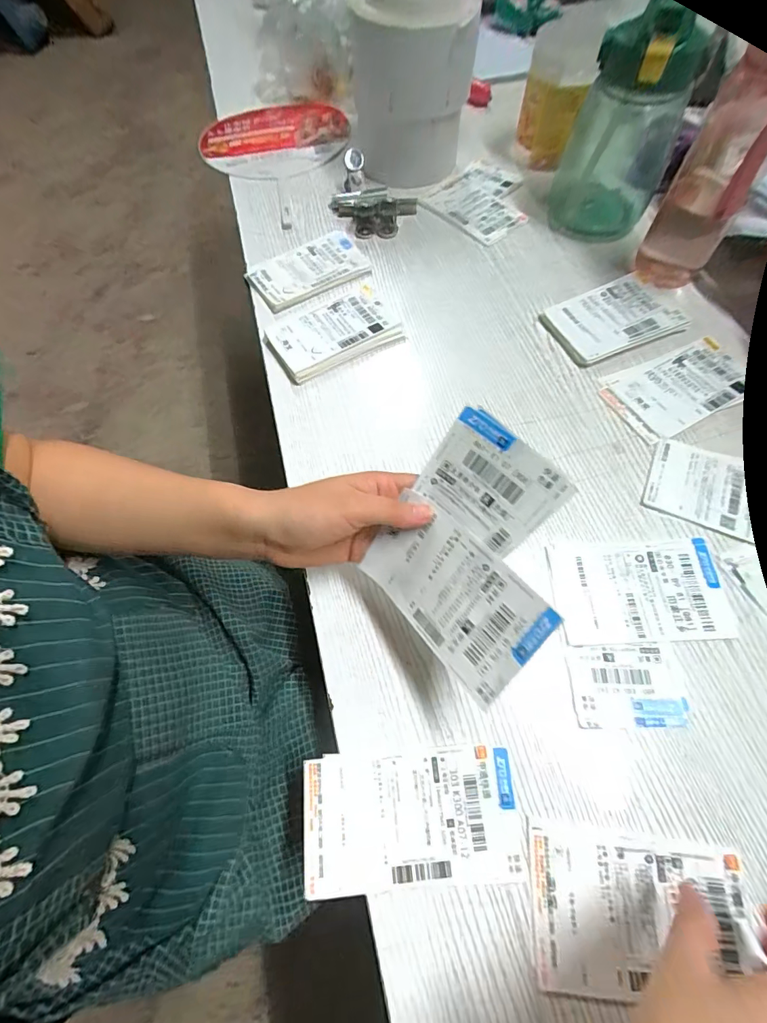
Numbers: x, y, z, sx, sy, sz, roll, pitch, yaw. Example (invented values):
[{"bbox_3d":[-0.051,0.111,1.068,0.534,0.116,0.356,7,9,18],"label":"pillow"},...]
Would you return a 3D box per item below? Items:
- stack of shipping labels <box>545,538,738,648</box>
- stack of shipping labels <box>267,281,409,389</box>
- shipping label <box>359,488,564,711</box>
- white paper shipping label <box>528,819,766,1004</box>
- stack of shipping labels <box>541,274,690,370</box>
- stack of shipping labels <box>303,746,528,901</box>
[{"bbox_3d":[0.203,0.063,0.343,0.128,0.004,0.081,-3,64,2],"label":"stack of shipping labels"},{"bbox_3d":[-0.056,-0.195,0.471,0.135,0.017,0.084,-27,66,-9],"label":"stack of shipping labels"},{"bbox_3d":[0.040,0.051,0.275,0.127,0.006,0.076,45,114,35],"label":"shipping label"},{"bbox_3d":[0.156,0.246,0.260,0.127,0.004,0.079,4,65,5],"label":"white paper shipping label"},{"bbox_3d":[0.251,-0.210,0.463,0.146,0.011,0.088,-23,65,-7],"label":"stack of shipping labels"},{"bbox_3d":[0.018,0.204,0.286,0.140,0.006,0.078,-5,64,1],"label":"stack of shipping labels"}]

